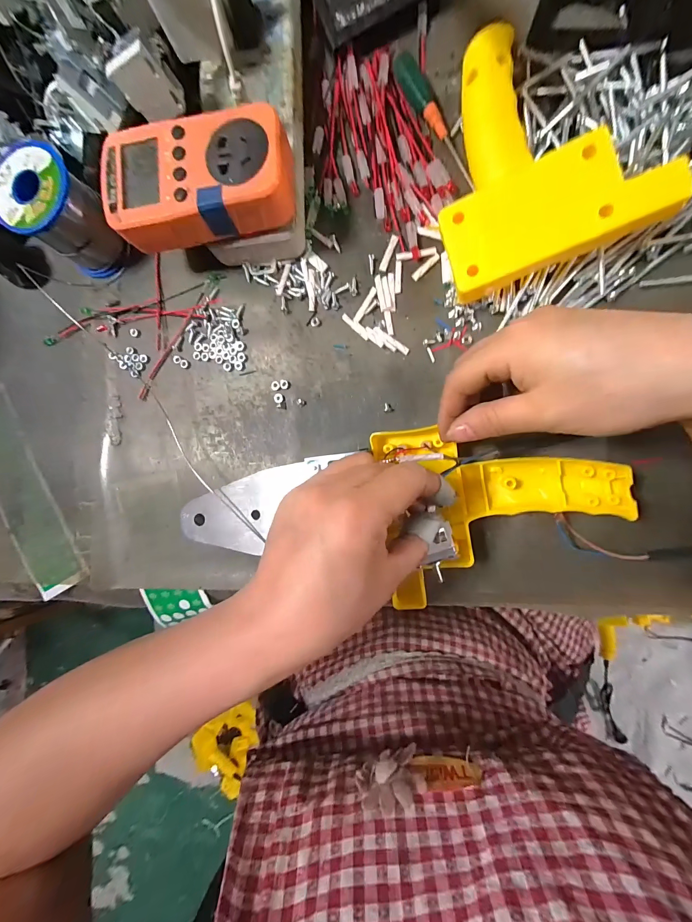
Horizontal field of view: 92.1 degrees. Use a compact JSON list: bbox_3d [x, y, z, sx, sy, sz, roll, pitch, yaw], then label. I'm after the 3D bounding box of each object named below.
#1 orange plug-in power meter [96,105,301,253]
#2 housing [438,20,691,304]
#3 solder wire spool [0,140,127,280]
[{"bbox_3d":[-0.100,-0.190,0.230,0.125,0.029,0.067,-2,90,10],"label":"orange plug-in power meter"},{"bbox_3d":[0.114,-0.200,0.220,0.118,0.049,0.153,-17,88,9],"label":"housing"},{"bbox_3d":[-0.230,-0.200,0.272,0.068,0.062,0.061,34,96,8],"label":"solder wire spool"}]

